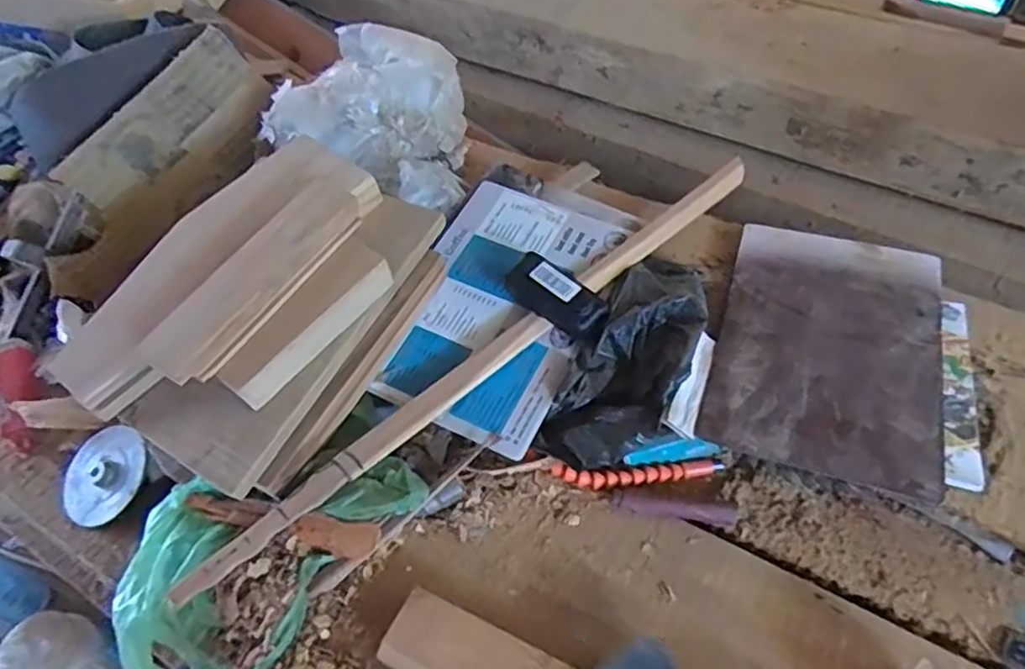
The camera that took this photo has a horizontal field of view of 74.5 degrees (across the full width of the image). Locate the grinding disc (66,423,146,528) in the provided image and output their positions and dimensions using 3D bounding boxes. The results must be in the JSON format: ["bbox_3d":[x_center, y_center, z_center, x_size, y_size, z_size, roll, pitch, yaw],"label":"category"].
[{"bbox_3d":[-0.383,0.133,0.637,0.084,0.012,0.093,2,78,19],"label":"grinding disc"}]

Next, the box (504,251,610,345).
[{"bbox_3d":[0.046,-0.038,0.677,0.108,0.023,0.049,38,60,13],"label":"box"}]

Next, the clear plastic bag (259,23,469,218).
[{"bbox_3d":[-0.150,-0.263,0.817,0.219,0.126,0.205,16,52,17],"label":"clear plastic bag"}]

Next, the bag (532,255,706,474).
[{"bbox_3d":[0.124,0.019,0.662,0.103,0.058,0.252,23,67,22],"label":"bag"}]

